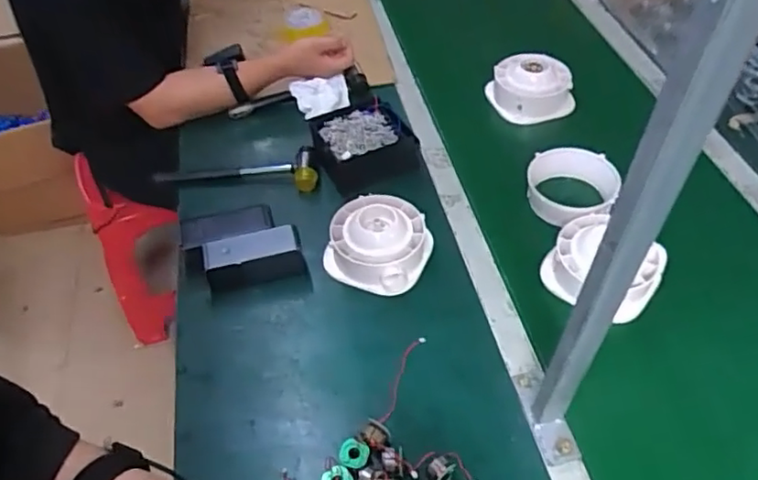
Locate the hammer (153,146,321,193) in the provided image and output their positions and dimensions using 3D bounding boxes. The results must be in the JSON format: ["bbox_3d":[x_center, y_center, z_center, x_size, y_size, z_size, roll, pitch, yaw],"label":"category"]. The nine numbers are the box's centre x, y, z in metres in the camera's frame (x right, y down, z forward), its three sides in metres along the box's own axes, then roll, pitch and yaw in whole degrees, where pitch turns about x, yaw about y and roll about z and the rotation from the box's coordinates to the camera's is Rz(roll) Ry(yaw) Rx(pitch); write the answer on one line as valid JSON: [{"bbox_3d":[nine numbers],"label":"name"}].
[{"bbox_3d":[-0.223,-0.117,0.952,0.257,0.046,0.073,1,50,5],"label":"hammer"}]

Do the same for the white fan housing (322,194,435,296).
[{"bbox_3d":[-0.001,0.001,0.827,0.138,0.059,0.132,-2,49,3],"label":"white fan housing"}]

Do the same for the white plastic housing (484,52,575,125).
[{"bbox_3d":[0.269,-0.269,1.054,0.132,0.070,0.124,-10,50,-4],"label":"white plastic housing"}]

